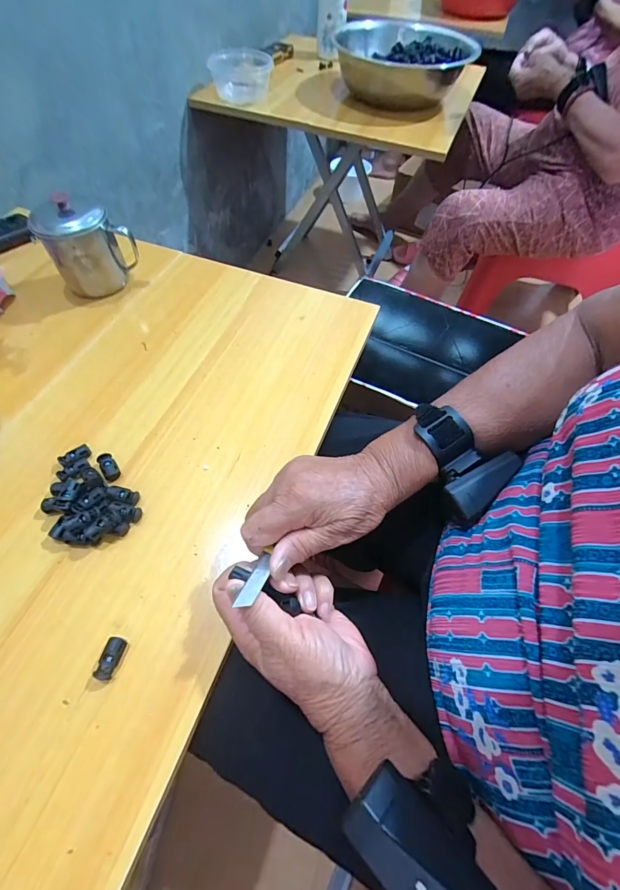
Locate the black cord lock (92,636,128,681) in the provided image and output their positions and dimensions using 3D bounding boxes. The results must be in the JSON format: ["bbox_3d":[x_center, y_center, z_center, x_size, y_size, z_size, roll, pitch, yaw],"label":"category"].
[{"bbox_3d":[-0.145,0.156,0.273,0.015,0.011,0.027,16,60,7],"label":"black cord lock"}]

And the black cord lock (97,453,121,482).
[{"bbox_3d":[-0.189,0.020,0.351,0.013,0.006,0.030,-31,65,-19],"label":"black cord lock"}]

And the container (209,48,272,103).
[{"bbox_3d":[-0.144,-0.781,0.790,0.126,0.061,0.116,-5,60,-6],"label":"container"}]

